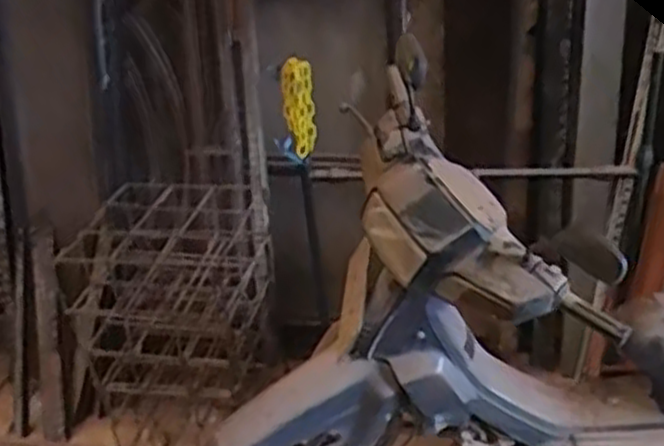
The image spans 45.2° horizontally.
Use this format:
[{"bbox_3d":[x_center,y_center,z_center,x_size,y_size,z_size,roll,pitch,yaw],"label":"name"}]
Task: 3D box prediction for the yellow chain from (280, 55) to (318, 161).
[{"bbox_3d":[-0.078,-0.275,1.878,0.062,0.222,0.071,4,28,16],"label":"yellow chain"}]

